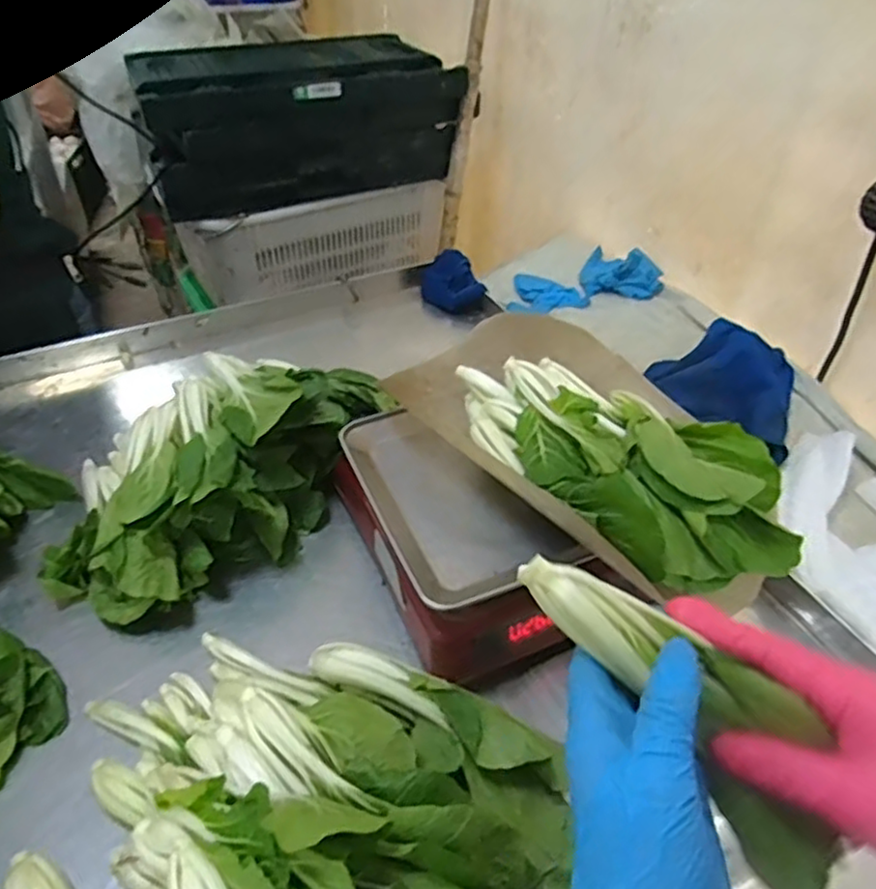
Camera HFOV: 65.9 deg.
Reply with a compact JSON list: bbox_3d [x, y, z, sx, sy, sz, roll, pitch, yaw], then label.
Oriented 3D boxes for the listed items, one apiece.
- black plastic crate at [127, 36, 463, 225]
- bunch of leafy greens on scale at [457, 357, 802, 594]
[{"bbox_3d":[-0.273,-0.659,1.374,0.572,0.208,0.323,-12,44,-14],"label":"black plastic crate"},{"bbox_3d":[0.148,0.003,0.574,0.152,0.053,0.303,-32,52,-32],"label":"bunch of leafy greens on scale"}]

